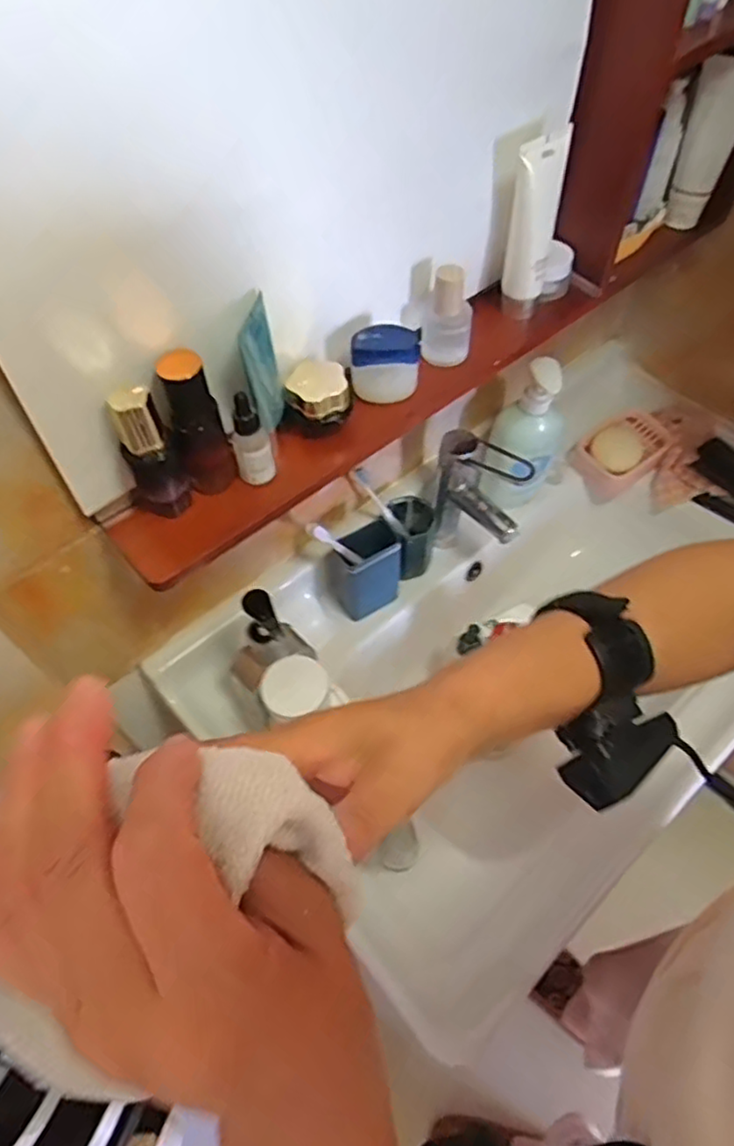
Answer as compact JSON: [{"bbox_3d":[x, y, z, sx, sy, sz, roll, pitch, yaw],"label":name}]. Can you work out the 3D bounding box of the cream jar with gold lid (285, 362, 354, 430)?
[{"bbox_3d":[-0.041,-0.155,0.582,0.055,0.037,0.060,-1,56,1],"label":"cream jar with gold lid"}]

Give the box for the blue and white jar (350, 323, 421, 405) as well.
[{"bbox_3d":[0.017,-0.185,0.591,0.058,0.061,0.036,5,56,5],"label":"blue and white jar"}]

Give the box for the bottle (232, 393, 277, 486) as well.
[{"bbox_3d":[-0.092,-0.105,0.532,0.030,0.086,0.026,-13,56,-7],"label":"bottle"}]

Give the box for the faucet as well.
[{"bbox_3d":[0.130,-0.080,0.813,0.118,0.160,0.072,19,58,14],"label":"faucet"}]

